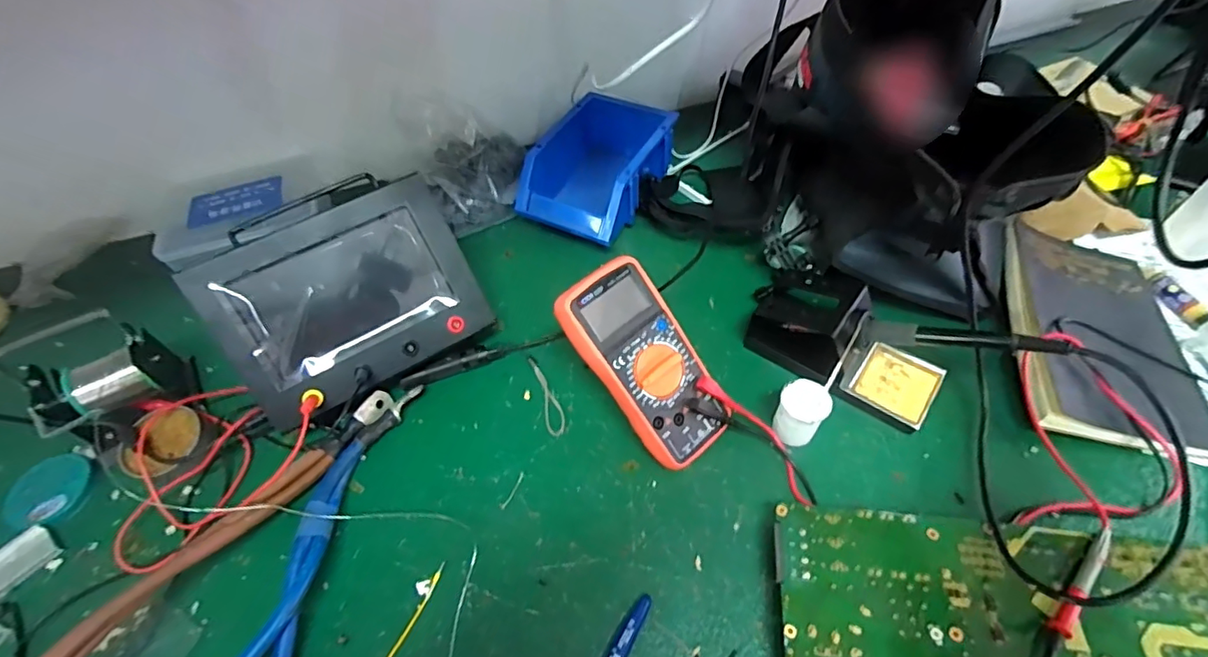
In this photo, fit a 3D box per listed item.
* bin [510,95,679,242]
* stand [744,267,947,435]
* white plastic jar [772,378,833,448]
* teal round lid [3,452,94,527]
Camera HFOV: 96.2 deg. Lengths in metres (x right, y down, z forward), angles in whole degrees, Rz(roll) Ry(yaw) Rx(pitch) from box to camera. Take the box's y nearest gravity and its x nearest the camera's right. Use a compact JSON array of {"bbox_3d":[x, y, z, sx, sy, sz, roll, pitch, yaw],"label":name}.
[{"bbox_3d":[-0.003,-0.184,0.624,0.127,0.076,0.181,20,57,19],"label":"bin"},{"bbox_3d":[0.205,0.016,0.470,0.166,0.069,0.085,29,61,24],"label":"stand"},{"bbox_3d":[0.159,0.072,0.440,0.036,0.053,0.036,-2,53,3],"label":"white plastic jar"},{"bbox_3d":[-0.473,0.137,0.461,0.064,0.011,0.059,-2,53,3],"label":"teal round lid"}]

